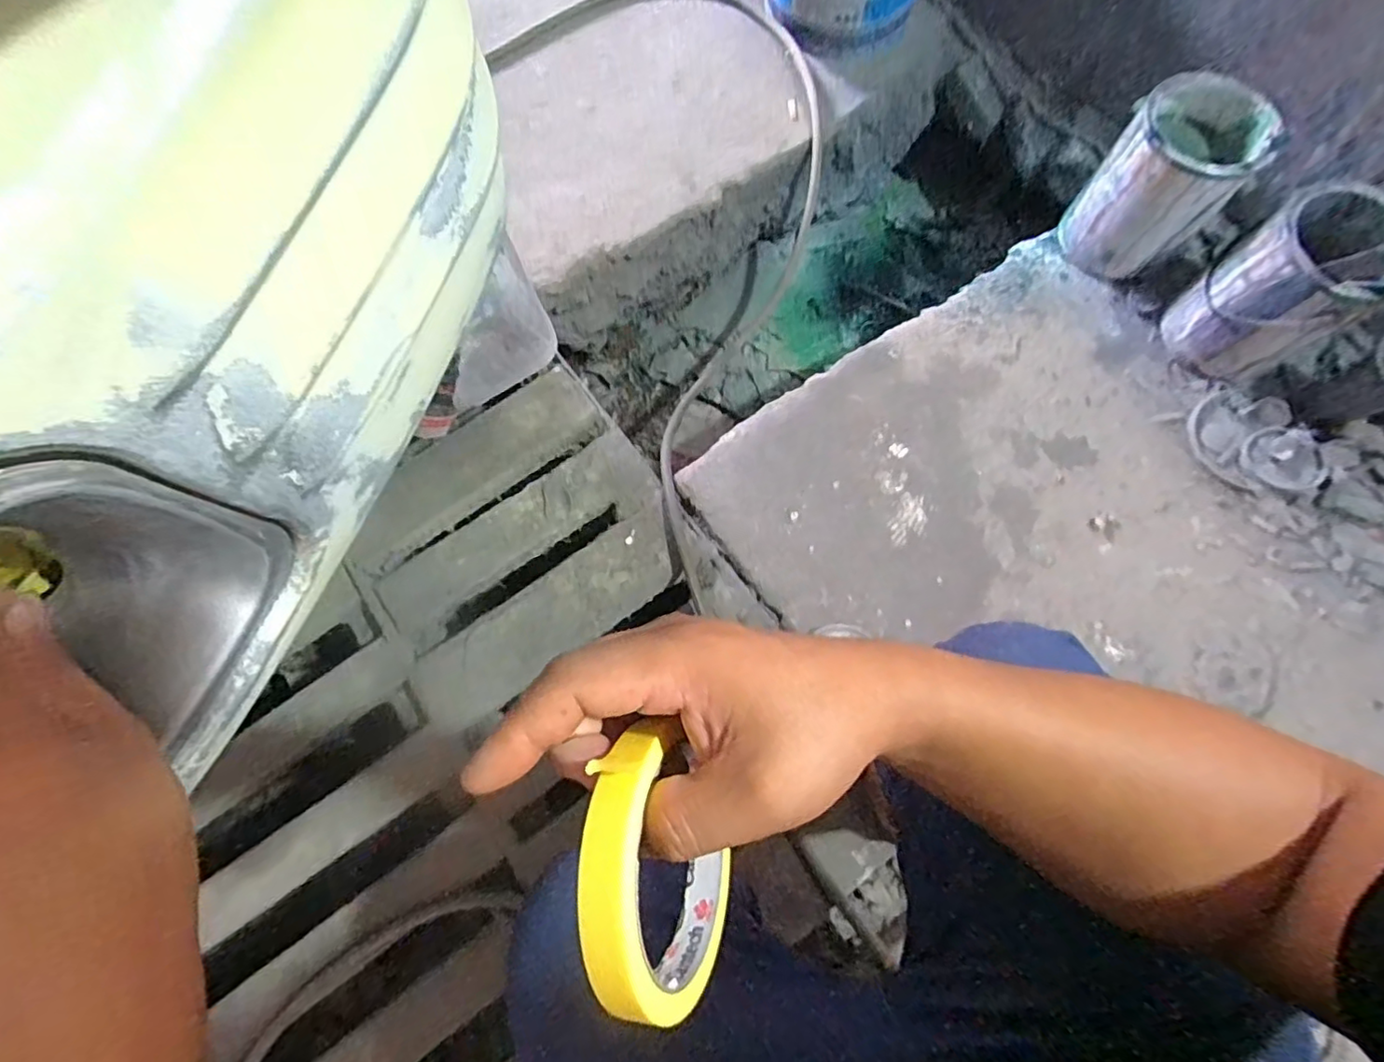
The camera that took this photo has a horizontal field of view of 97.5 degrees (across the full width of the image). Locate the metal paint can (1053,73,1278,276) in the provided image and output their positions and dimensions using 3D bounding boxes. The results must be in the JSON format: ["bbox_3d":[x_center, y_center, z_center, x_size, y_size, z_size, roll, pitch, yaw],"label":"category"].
[{"bbox_3d":[0.659,-0.490,0.848,0.162,0.182,0.185,41,79,13],"label":"metal paint can"}]

